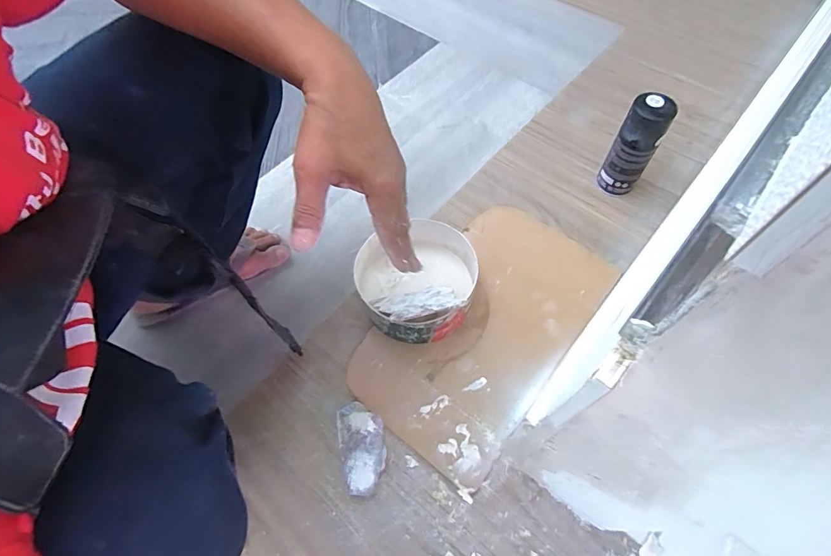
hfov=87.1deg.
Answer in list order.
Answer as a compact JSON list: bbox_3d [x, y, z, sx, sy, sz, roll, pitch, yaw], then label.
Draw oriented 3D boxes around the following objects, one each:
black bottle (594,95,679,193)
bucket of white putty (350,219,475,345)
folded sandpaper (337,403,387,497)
[{"bbox_3d":[0.353,-0.209,0.715,0.066,0.166,0.063,27,65,17],"label":"black bottle"},{"bbox_3d":[0.006,-0.002,0.648,0.177,0.089,0.177,-1,60,2],"label":"bucket of white putty"},{"bbox_3d":[-0.069,0.222,0.578,0.057,0.020,0.113,-14,61,-5],"label":"folded sandpaper"}]

